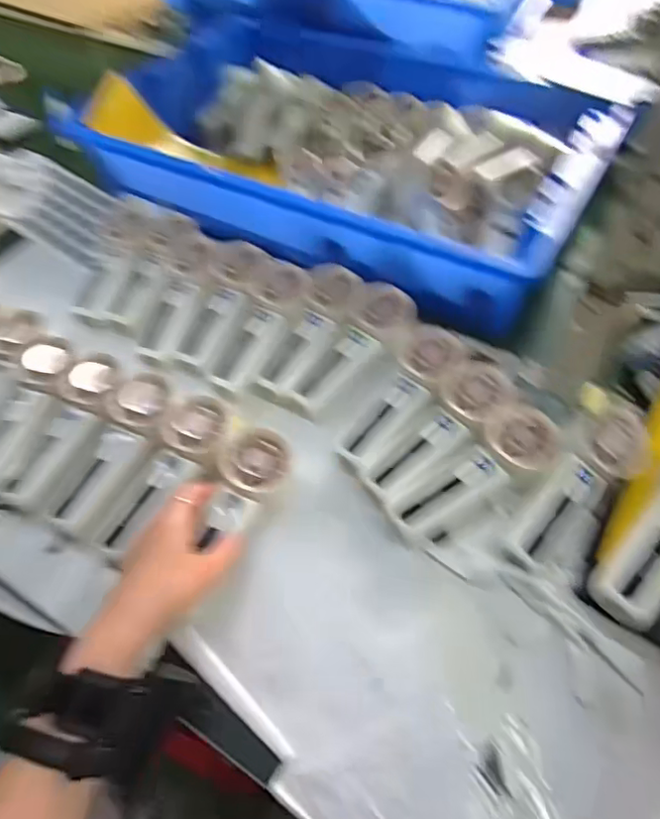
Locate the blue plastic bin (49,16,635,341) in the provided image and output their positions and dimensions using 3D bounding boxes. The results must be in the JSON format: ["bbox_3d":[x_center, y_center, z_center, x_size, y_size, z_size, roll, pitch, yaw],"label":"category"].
[{"bbox_3d":[0.007,-0.361,0.792,0.681,0.112,0.433,25,57,20],"label":"blue plastic bin"}]

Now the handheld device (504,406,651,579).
[{"bbox_3d":[0.196,0.062,0.457,0.062,0.042,0.151,35,61,25],"label":"handheld device"}]

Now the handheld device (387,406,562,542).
[{"bbox_3d":[0.121,0.054,0.473,0.152,0.031,0.053,-29,56,-19],"label":"handheld device"}]

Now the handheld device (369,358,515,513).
[{"bbox_3d":[0.096,0.018,0.499,0.156,0.030,0.052,-35,59,-23],"label":"handheld device"}]

